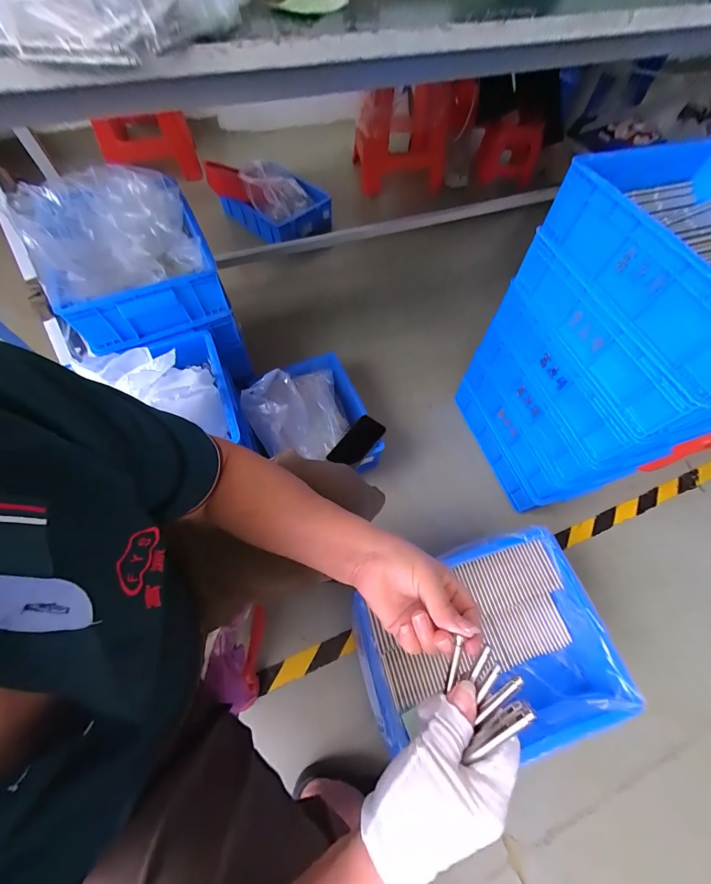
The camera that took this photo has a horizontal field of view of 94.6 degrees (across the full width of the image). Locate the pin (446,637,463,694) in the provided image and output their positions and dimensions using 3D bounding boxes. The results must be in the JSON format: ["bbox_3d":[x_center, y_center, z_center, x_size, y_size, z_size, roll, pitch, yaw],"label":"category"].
[{"bbox_3d":[0.078,0.176,0.259,0.005,0.004,0.036,20,71,8],"label":"pin"}]

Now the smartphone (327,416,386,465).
[{"bbox_3d":[0.003,0.002,0.817,0.070,0.012,0.149,40,79,5],"label":"smartphone"}]

